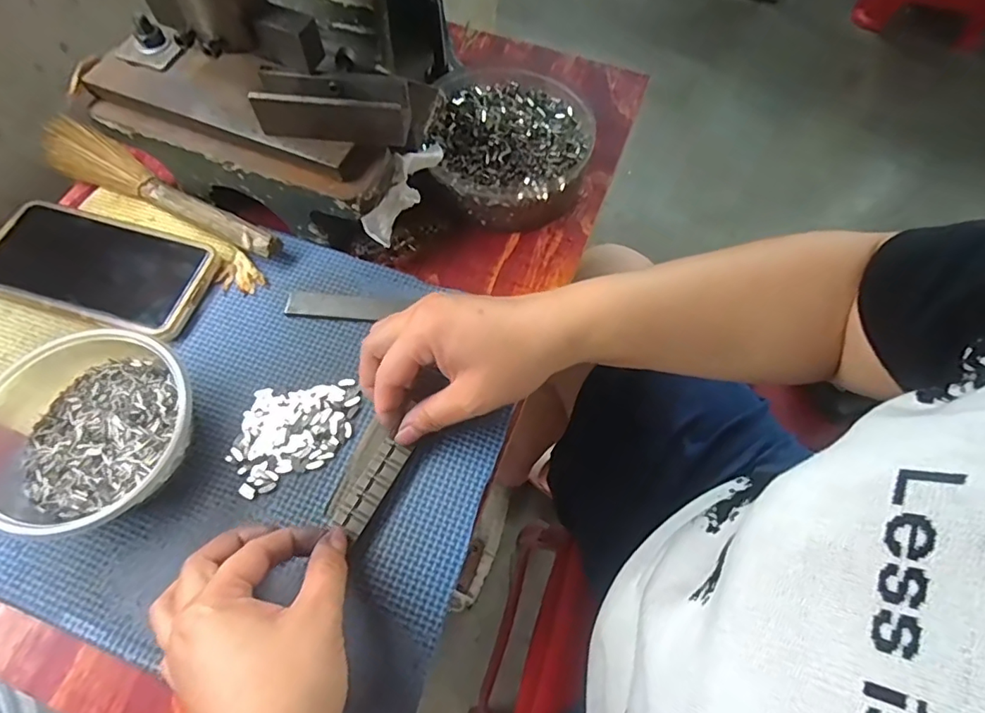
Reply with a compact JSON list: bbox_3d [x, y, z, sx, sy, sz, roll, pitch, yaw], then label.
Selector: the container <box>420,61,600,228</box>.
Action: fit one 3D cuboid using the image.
[{"bbox_3d":[0.015,-0.171,0.426,0.126,0.044,0.147,4,64,0],"label":"container"}]

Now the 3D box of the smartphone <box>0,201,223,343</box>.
[{"bbox_3d":[-0.278,-0.062,0.374,0.157,0.012,0.075,15,64,5],"label":"smartphone"}]

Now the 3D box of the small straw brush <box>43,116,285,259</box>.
[{"bbox_3d":[-0.255,-0.125,0.397,0.229,0.019,0.037,30,67,12],"label":"small straw brush"}]

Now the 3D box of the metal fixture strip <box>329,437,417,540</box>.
[{"bbox_3d":[-0.070,0.076,0.314,0.019,0.005,0.058,28,67,11],"label":"metal fixture strip"}]

